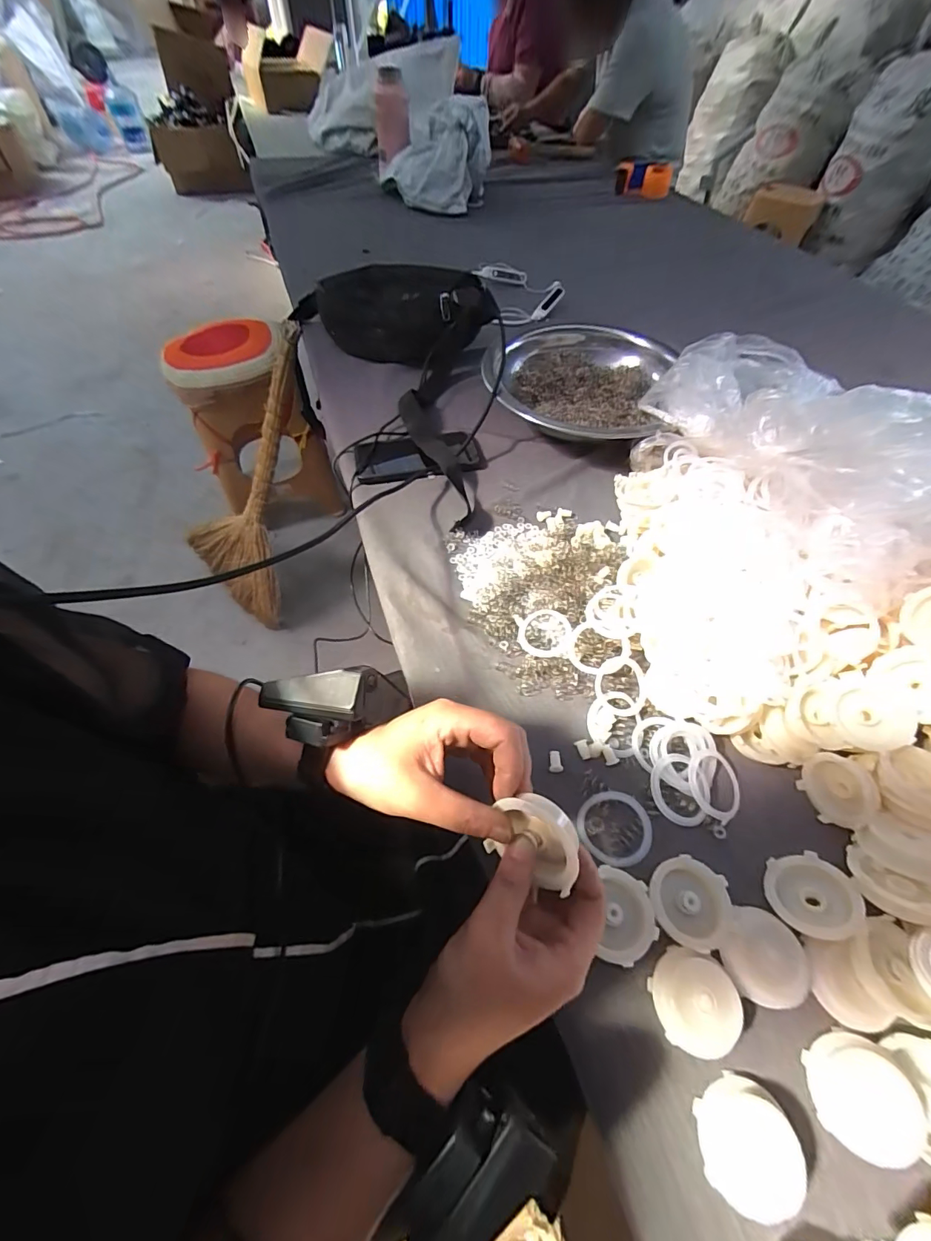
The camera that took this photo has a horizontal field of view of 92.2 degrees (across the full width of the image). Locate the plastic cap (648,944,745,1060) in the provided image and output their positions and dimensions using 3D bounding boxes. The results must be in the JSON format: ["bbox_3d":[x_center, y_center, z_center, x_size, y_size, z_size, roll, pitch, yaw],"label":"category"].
[{"bbox_3d":[0.148,0.244,0.286,0.048,0.017,0.054,-12,57,-9],"label":"plastic cap"}]

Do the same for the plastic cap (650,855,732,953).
[{"bbox_3d":[0.157,0.199,0.317,0.051,0.014,0.052,0,56,0],"label":"plastic cap"}]

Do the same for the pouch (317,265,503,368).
[{"bbox_3d":[-0.111,-0.492,0.736,0.309,0.124,0.101,15,57,9],"label":"pouch"}]

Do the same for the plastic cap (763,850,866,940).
[{"bbox_3d":[0.241,0.191,0.312,0.054,0.013,0.053,-24,31,16],"label":"plastic cap"}]

